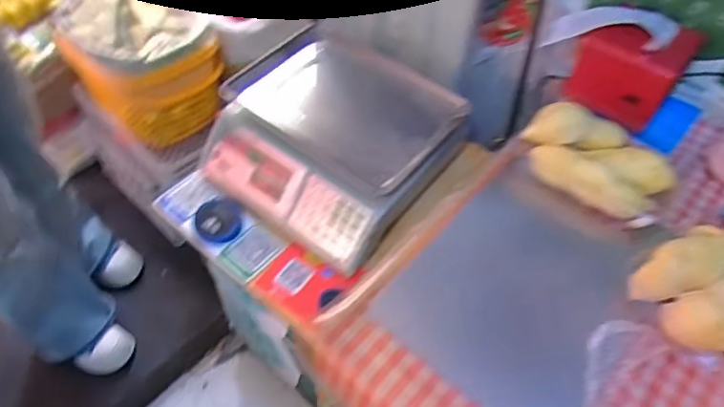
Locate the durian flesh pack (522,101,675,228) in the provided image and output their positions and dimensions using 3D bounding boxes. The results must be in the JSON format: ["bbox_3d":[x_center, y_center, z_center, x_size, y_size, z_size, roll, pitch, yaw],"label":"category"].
[{"bbox_3d":[0.303,-0.057,0.692,0.118,0.065,0.182,-34,60,-23],"label":"durian flesh pack"}]

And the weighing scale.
[{"bbox_3d":[-0.043,-0.104,0.894,0.328,0.129,0.323,30,58,20],"label":"weighing scale"}]

